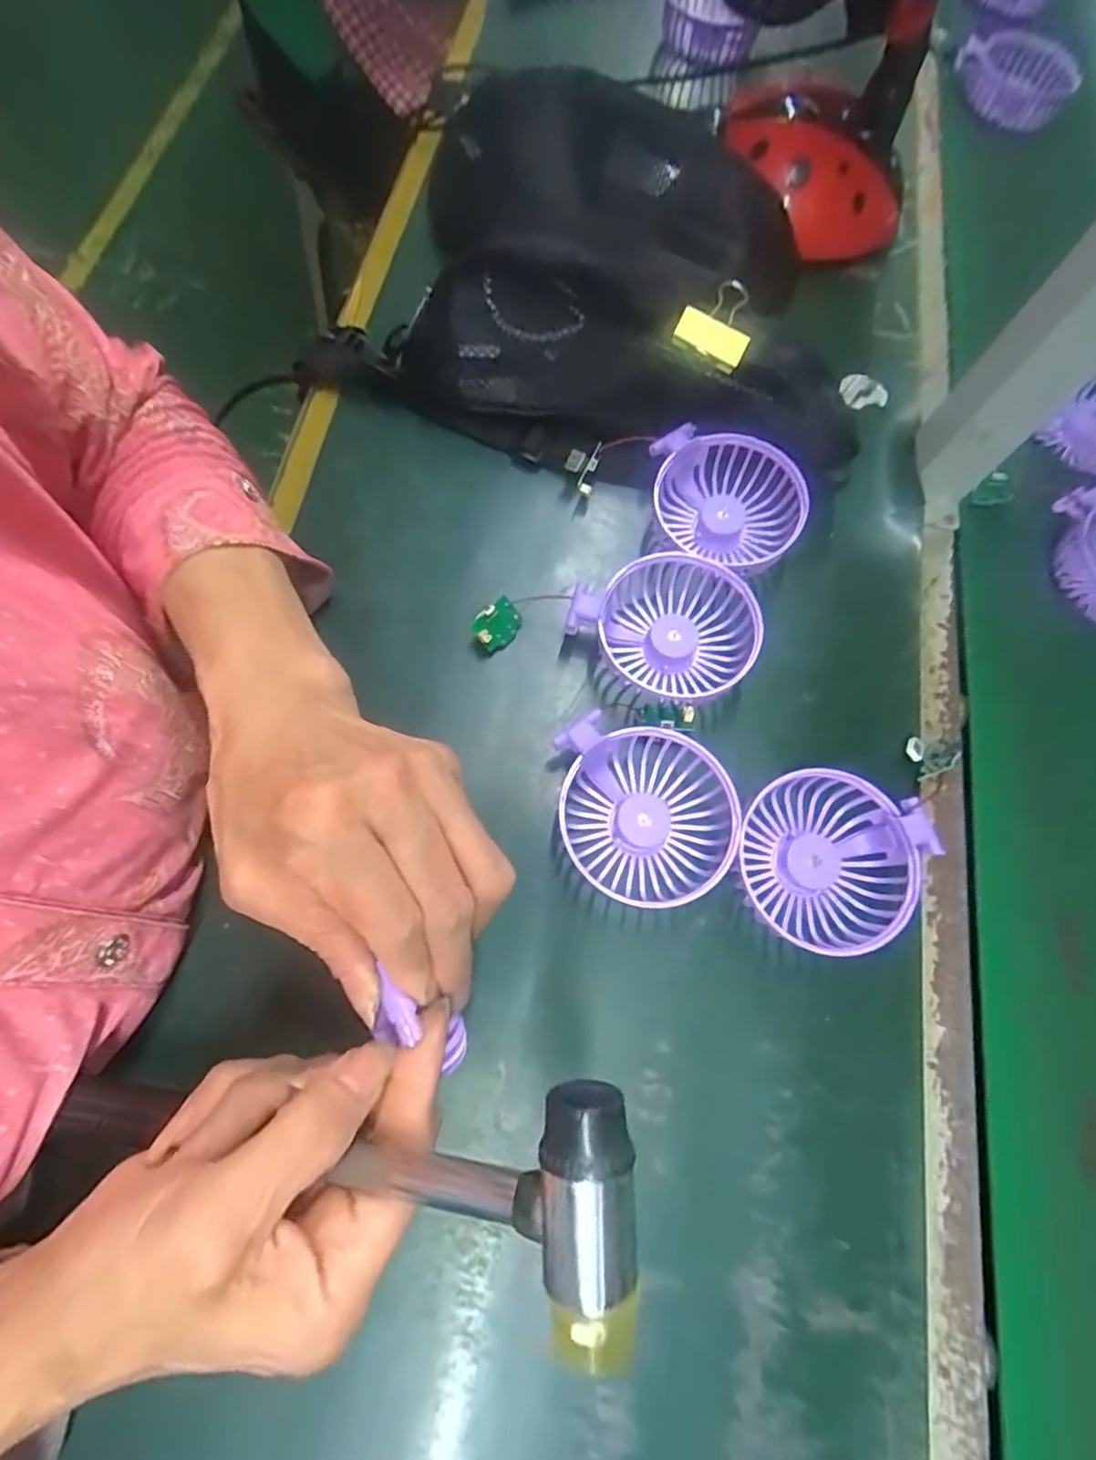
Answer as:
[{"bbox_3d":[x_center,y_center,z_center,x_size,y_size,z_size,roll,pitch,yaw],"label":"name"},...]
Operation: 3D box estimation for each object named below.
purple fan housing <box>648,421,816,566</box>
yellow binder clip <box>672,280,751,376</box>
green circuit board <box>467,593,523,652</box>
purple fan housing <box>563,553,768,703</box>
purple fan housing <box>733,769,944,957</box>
[{"bbox_3d":[0.112,-0.143,0.393,0.090,0.029,0.074,7,85,12],"label":"purple fan housing"},{"bbox_3d":[0.093,-0.227,0.354,0.042,0.048,0.015,29,71,5],"label":"yellow binder clip"},{"bbox_3d":[-0.029,-0.060,0.365,0.029,0.010,0.025,-50,116,-18],"label":"green circuit board"},{"bbox_3d":[0.066,-0.059,0.364,0.105,0.031,0.081,9,71,2],"label":"purple fan housing"},{"bbox_3d":[0.141,0.066,0.323,0.086,0.035,0.082,25,72,7],"label":"purple fan housing"}]

